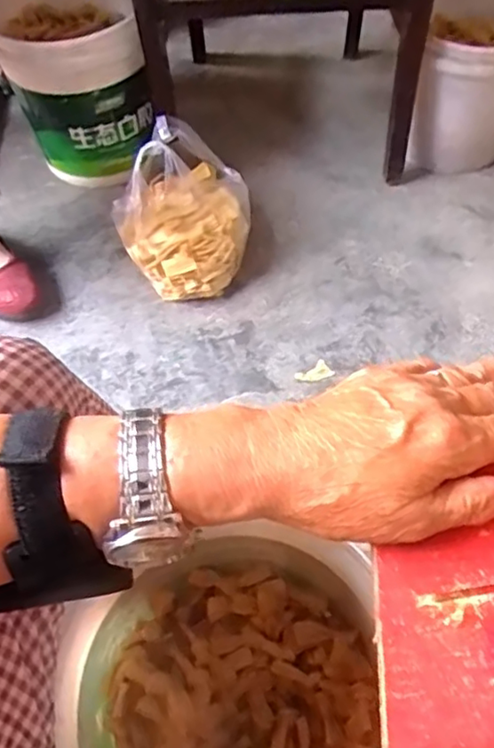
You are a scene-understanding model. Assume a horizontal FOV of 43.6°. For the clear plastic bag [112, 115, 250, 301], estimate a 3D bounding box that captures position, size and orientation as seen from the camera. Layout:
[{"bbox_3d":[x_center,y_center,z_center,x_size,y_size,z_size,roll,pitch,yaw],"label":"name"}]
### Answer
[{"bbox_3d":[-0.079,-0.231,0.870,0.188,0.193,0.162,-36,63,-18],"label":"clear plastic bag"}]

